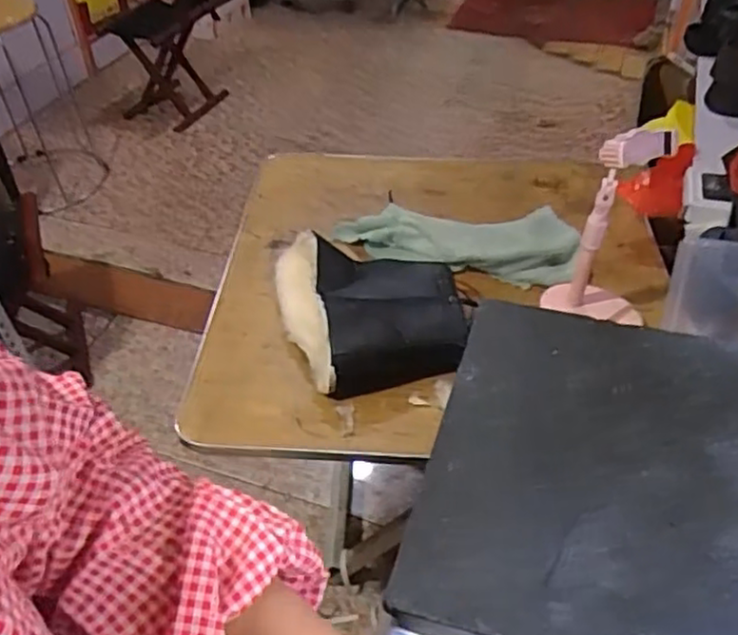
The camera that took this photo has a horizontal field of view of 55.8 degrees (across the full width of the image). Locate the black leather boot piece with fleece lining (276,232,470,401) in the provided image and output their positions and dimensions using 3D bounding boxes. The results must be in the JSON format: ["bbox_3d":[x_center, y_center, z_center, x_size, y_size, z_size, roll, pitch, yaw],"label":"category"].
[{"bbox_3d":[-0.006,-0.026,0.866,0.202,0.057,0.280,-14,46,-12],"label":"black leather boot piece with fleece lining"}]

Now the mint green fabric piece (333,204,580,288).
[{"bbox_3d":[0.117,-0.113,0.963,0.323,0.033,0.132,4,45,7],"label":"mint green fabric piece"}]

